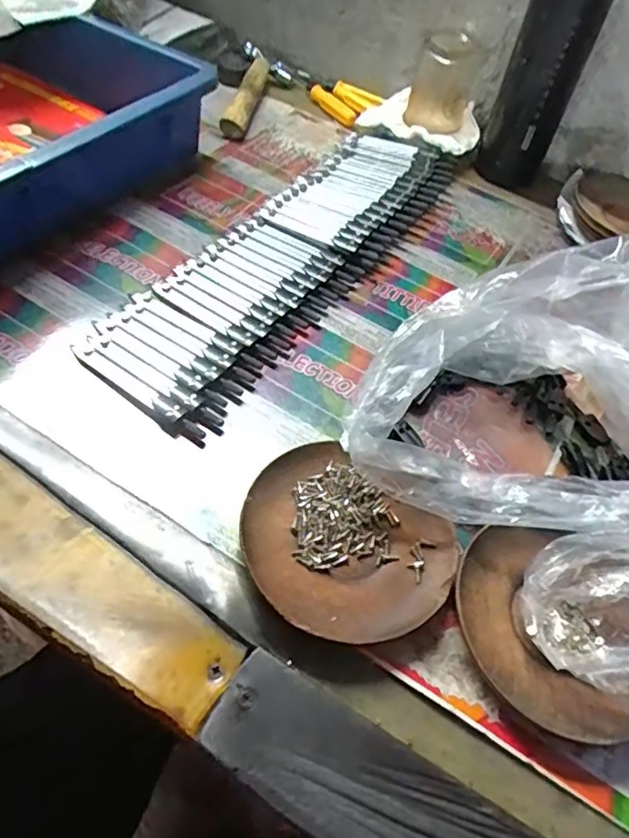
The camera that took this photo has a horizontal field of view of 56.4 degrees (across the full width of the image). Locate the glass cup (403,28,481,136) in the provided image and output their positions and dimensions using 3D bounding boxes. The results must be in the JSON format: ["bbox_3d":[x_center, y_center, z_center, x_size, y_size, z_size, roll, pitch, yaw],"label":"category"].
[{"bbox_3d":[0.124,-0.327,0.569,0.058,0.076,0.056,5,52,-6],"label":"glass cup"}]

